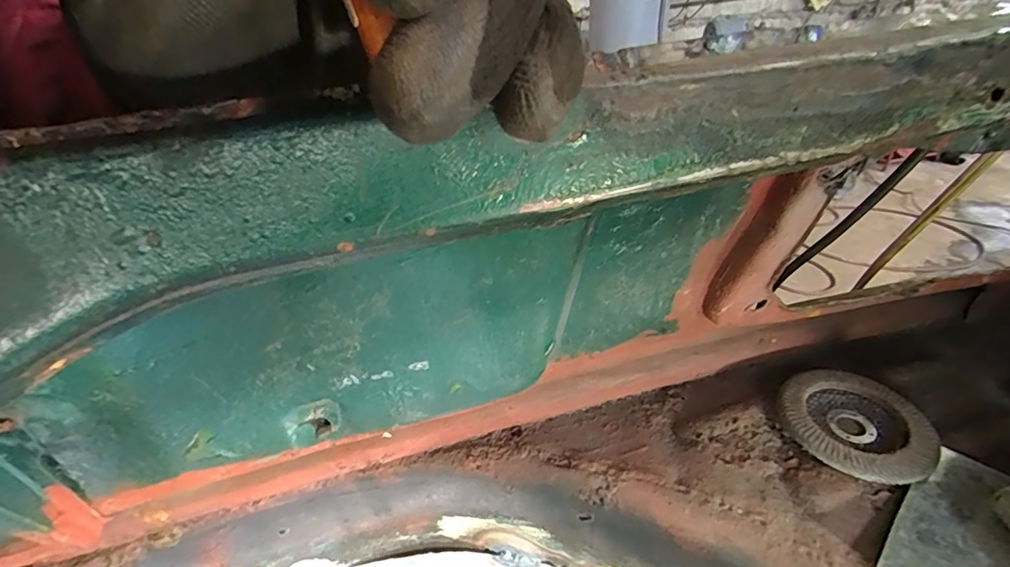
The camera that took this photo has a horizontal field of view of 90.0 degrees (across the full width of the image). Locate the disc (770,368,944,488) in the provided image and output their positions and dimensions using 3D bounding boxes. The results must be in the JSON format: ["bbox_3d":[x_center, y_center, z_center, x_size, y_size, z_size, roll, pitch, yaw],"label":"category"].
[{"bbox_3d":[0.220,0.088,0.319,0.078,0.013,0.082,-3,32,2],"label":"disc"}]

